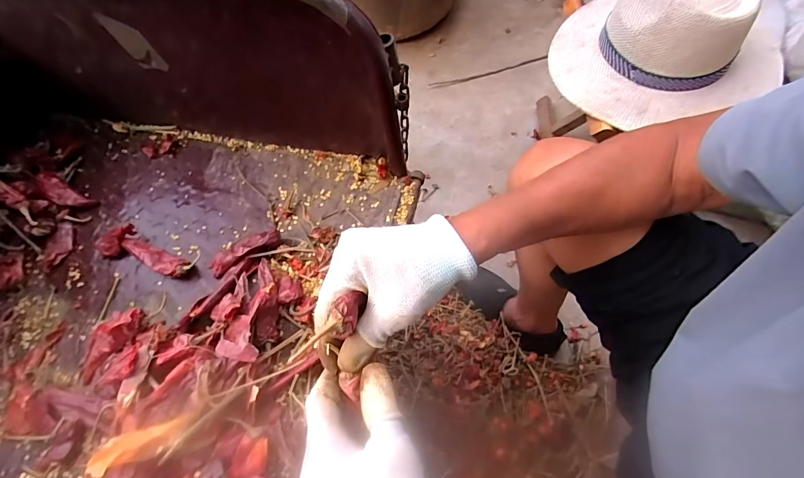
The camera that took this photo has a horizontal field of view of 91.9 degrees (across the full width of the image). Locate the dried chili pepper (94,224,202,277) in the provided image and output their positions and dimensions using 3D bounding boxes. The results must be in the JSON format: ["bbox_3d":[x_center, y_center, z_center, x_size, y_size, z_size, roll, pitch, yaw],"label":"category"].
[{"bbox_3d":[-0.288,0.013,0.438,0.127,0.021,0.039,19,68,12],"label":"dried chili pepper"}]

